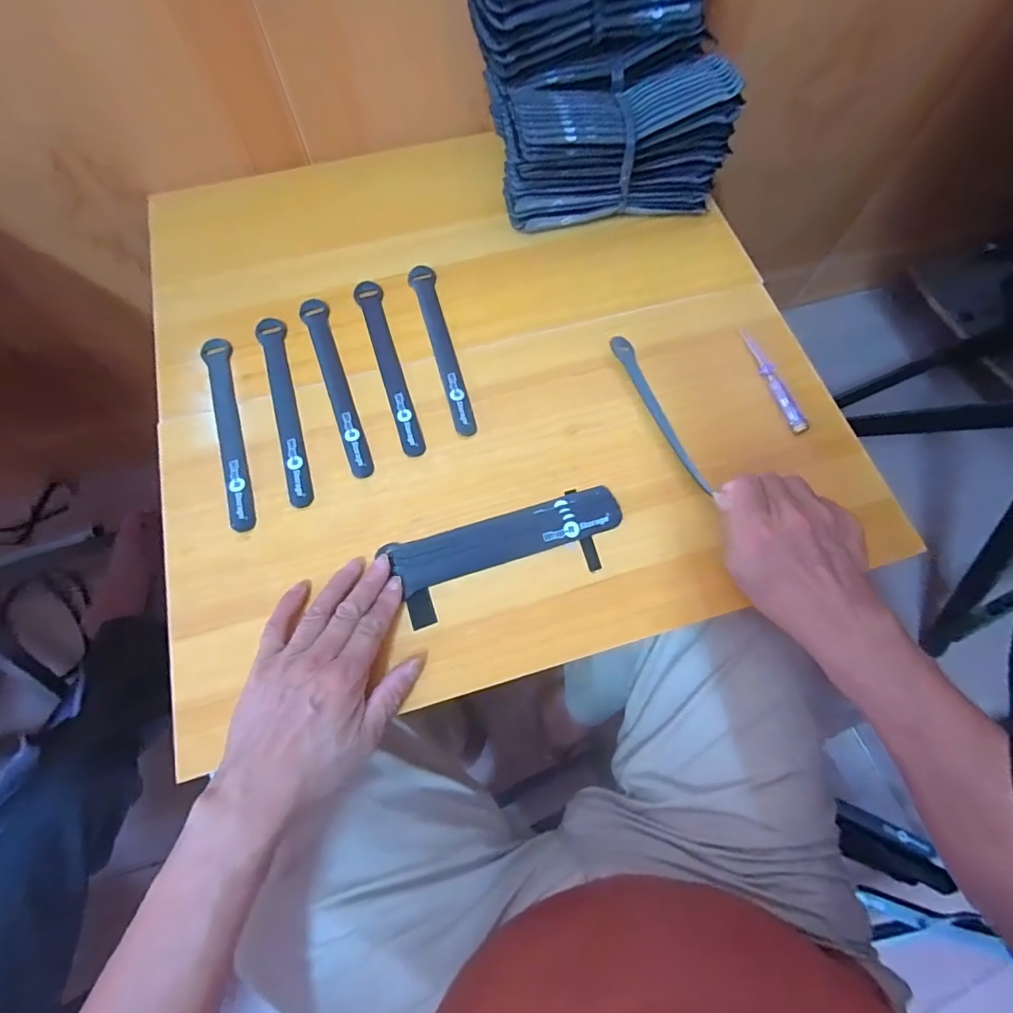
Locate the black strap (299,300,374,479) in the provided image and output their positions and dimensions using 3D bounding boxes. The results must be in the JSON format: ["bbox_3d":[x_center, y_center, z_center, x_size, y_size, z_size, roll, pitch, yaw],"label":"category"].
[{"bbox_3d":[-0.157,-0.115,0.468,0.025,0.004,0.200,-20,71,-9],"label":"black strap"}]

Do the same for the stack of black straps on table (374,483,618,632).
[{"bbox_3d":[0.005,0.035,0.411,0.190,0.014,0.070,-18,68,-6],"label":"stack of black straps on table"}]

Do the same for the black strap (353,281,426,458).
[{"bbox_3d":[-0.110,-0.136,0.474,0.025,0.006,0.200,-18,71,-7],"label":"black strap"}]

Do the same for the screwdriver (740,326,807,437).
[{"bbox_3d":[0.246,-0.116,0.463,0.012,0.010,0.112,-16,71,-6],"label":"screwdriver"}]

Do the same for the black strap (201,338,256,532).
[{"bbox_3d":[-0.248,-0.070,0.451,0.024,0.008,0.201,-19,71,-7],"label":"black strap"}]

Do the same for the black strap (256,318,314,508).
[{"bbox_3d":[-0.202,-0.091,0.458,0.023,0.006,0.199,-14,69,-12],"label":"black strap"}]

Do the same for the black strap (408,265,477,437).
[{"bbox_3d":[-0.062,-0.154,0.482,0.022,0.008,0.199,-15,71,-6],"label":"black strap"}]

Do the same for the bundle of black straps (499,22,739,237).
[{"bbox_3d":[0.099,-0.365,0.494,0.212,0.105,0.112,-11,70,-5],"label":"bundle of black straps"}]

